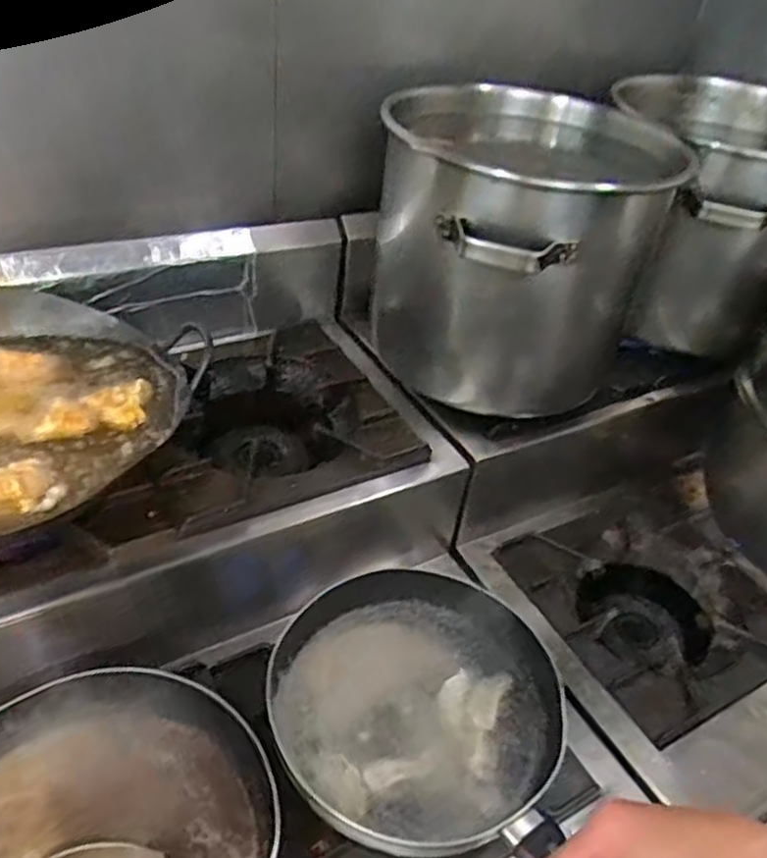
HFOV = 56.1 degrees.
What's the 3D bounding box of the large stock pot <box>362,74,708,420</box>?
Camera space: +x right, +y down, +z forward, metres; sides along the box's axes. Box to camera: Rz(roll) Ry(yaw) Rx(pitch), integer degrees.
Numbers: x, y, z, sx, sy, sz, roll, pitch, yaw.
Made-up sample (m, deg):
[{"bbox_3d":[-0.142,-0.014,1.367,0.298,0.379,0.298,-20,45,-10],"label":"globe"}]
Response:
[{"bbox_3d":[0.157,-0.199,0.886,0.281,0.352,0.268,5,37,-4],"label":"large stock pot"}]

